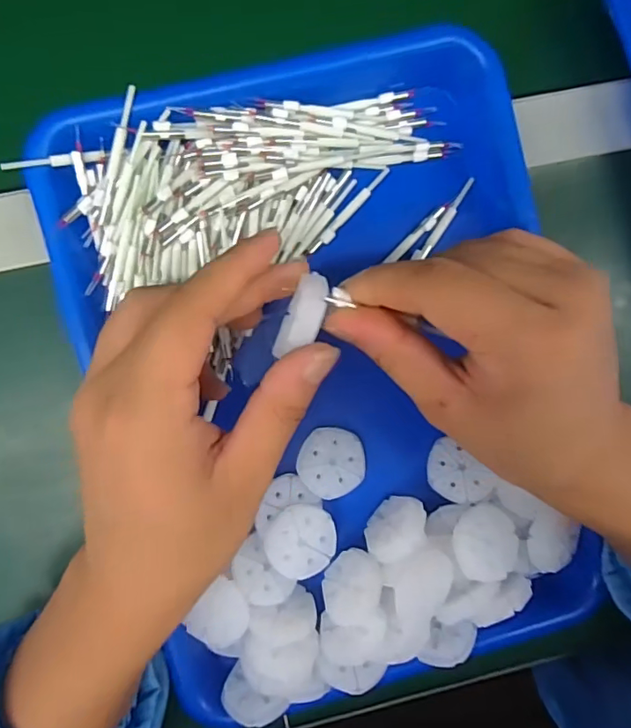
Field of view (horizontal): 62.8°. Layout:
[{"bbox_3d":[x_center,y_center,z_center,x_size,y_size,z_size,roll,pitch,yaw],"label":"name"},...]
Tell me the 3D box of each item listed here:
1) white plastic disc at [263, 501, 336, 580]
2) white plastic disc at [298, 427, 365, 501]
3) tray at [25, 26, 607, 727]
[{"bbox_3d":[-0.008,0.096,0.281,0.038,0.009,0.037,0,93,-6],"label":"white plastic disc"},{"bbox_3d":[0.009,0.055,0.289,0.037,0.008,0.037,0,93,-6],"label":"white plastic disc"},{"bbox_3d":[0.009,0.006,0.280,0.241,0.046,0.325,-13,94,-5],"label":"tray"}]

